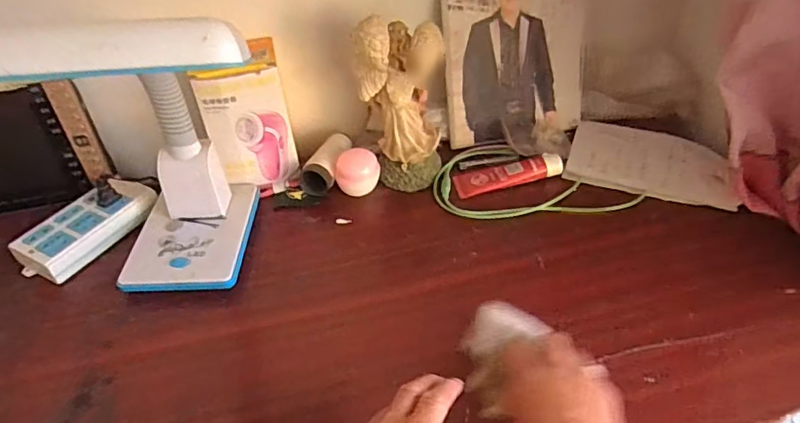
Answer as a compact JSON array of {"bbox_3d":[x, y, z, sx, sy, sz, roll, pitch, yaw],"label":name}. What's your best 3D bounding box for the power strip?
[{"bbox_3d":[-0.377,0.020,0.635,0.084,0.035,0.152,24,50,23],"label":"power strip"}]

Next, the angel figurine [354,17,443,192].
[{"bbox_3d":[0.000,-0.131,0.647,0.105,0.200,0.086,-4,45,-2],"label":"angel figurine"}]

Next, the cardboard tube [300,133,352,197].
[{"bbox_3d":[-0.095,-0.068,0.708,0.045,0.035,0.106,13,47,14],"label":"cardboard tube"}]

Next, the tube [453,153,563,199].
[{"bbox_3d":[0.141,-0.054,0.686,0.138,0.027,0.041,-9,45,-8],"label":"tube"}]

